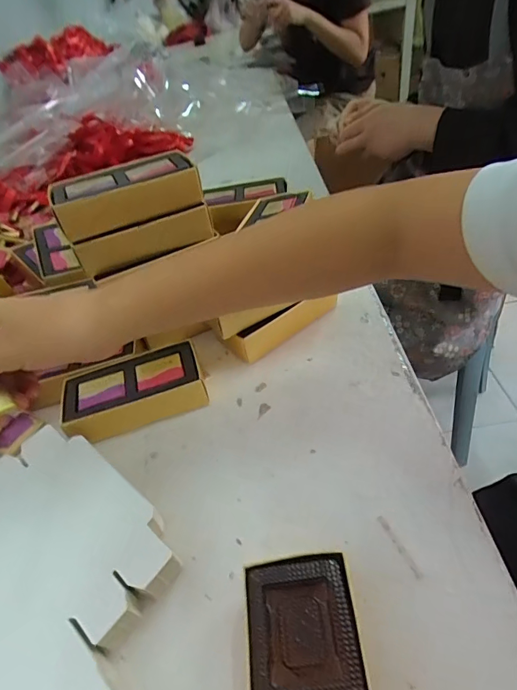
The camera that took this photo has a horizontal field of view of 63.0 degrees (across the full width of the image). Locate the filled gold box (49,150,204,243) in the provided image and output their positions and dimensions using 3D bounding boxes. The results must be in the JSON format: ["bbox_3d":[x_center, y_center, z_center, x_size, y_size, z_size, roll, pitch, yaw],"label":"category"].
[{"bbox_3d":[-0.108,-0.125,0.350,0.116,0.036,0.070,-25,43,-12],"label":"filled gold box"}]

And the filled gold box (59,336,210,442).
[{"bbox_3d":[-0.106,0.036,0.356,0.112,0.031,0.057,-21,42,-9],"label":"filled gold box"}]

